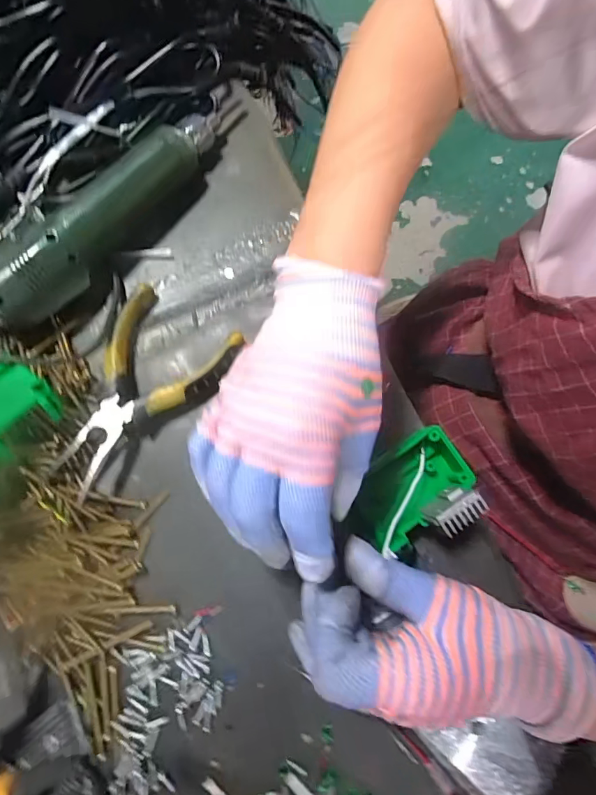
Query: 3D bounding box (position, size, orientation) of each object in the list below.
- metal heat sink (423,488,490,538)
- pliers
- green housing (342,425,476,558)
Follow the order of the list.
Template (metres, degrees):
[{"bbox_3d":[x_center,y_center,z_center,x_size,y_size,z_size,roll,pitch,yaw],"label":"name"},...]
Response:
[{"bbox_3d":[0.096,0.071,0.271,0.030,0.037,0.018,-33,80,-7],"label":"metal heat sink"},{"bbox_3d":[-0.111,-0.004,0.300,0.086,0.024,0.139,30,80,6],"label":"pliers"},{"bbox_3d":[0.070,0.062,0.290,0.086,0.028,0.048,-39,81,-8],"label":"green housing"}]

